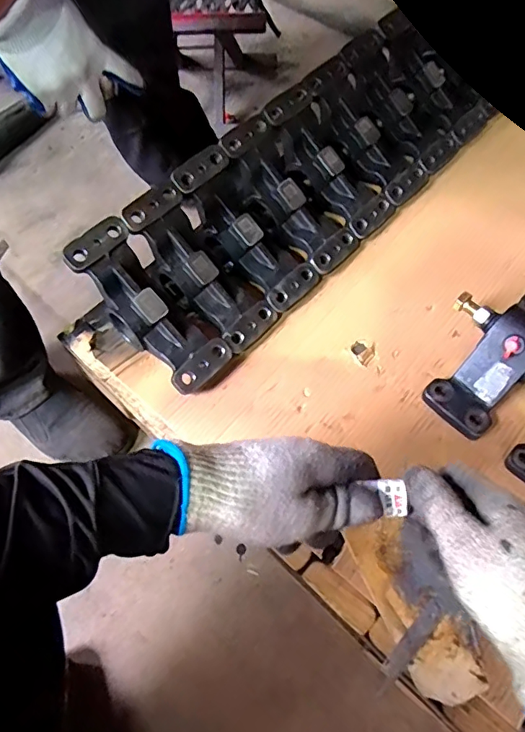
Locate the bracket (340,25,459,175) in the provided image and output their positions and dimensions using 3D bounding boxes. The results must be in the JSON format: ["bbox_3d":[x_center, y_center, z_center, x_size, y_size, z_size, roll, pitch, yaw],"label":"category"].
[{"bbox_3d":[0.208,-0.397,0.774,0.081,0.042,0.221,-42,98,-17],"label":"bracket"}]

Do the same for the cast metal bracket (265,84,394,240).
[{"bbox_3d":[0.097,-0.290,0.732,0.101,0.054,0.220,-42,99,-17],"label":"cast metal bracket"}]

